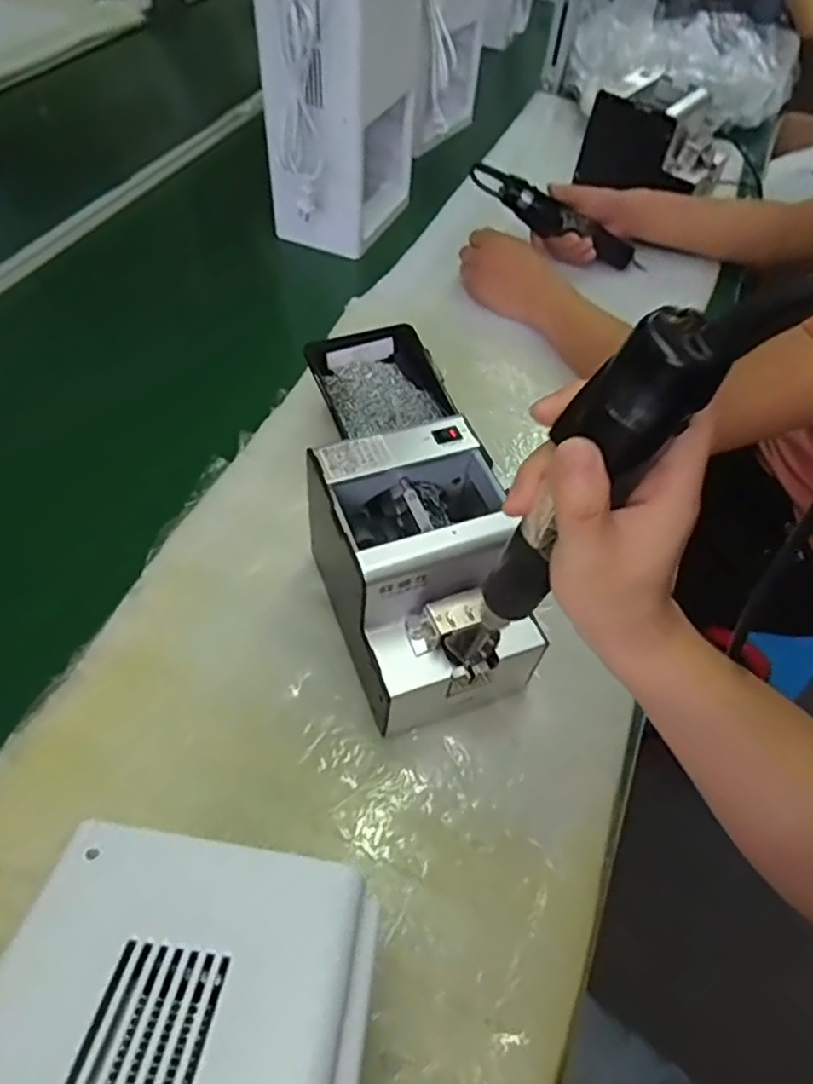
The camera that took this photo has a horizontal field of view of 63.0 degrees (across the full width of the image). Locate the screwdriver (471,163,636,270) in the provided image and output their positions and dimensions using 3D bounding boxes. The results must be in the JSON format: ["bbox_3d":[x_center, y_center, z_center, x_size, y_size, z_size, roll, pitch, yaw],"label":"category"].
[{"bbox_3d":[0.196,-0.433,0.880,0.245,0.048,0.044,24,55,-11],"label":"screwdriver"}]

